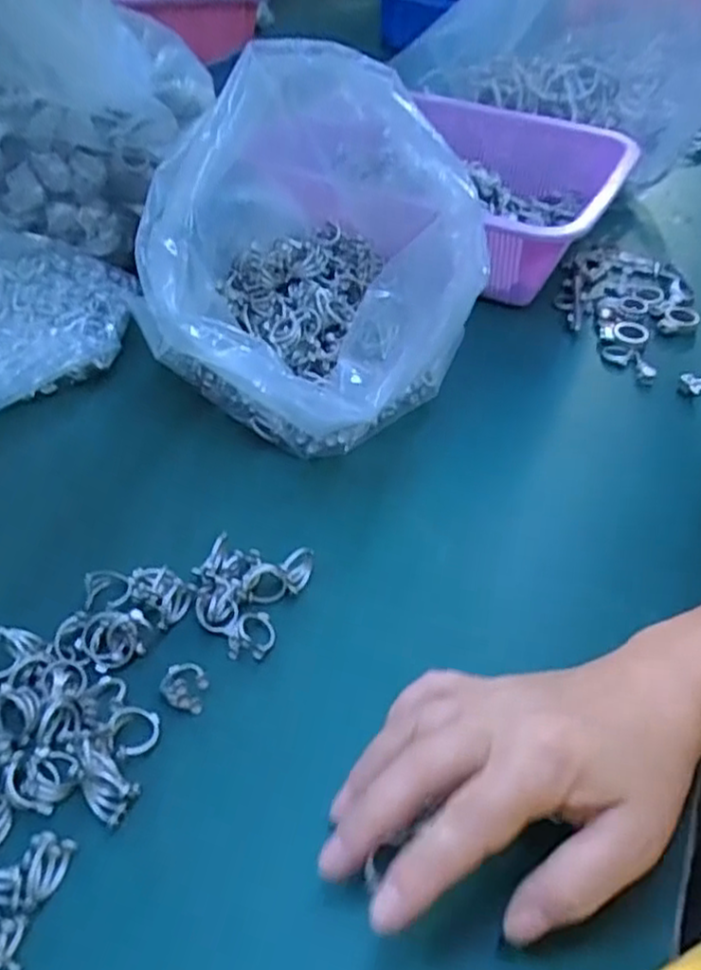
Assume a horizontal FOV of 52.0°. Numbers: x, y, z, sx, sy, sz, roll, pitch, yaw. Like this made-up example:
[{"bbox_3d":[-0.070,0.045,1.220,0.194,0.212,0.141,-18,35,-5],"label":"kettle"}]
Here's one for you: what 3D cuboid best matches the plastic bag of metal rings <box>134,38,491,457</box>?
[{"bbox_3d":[-0.013,-0.138,0.434,0.182,0.179,0.199,12,46,9],"label":"plastic bag of metal rings"}]

